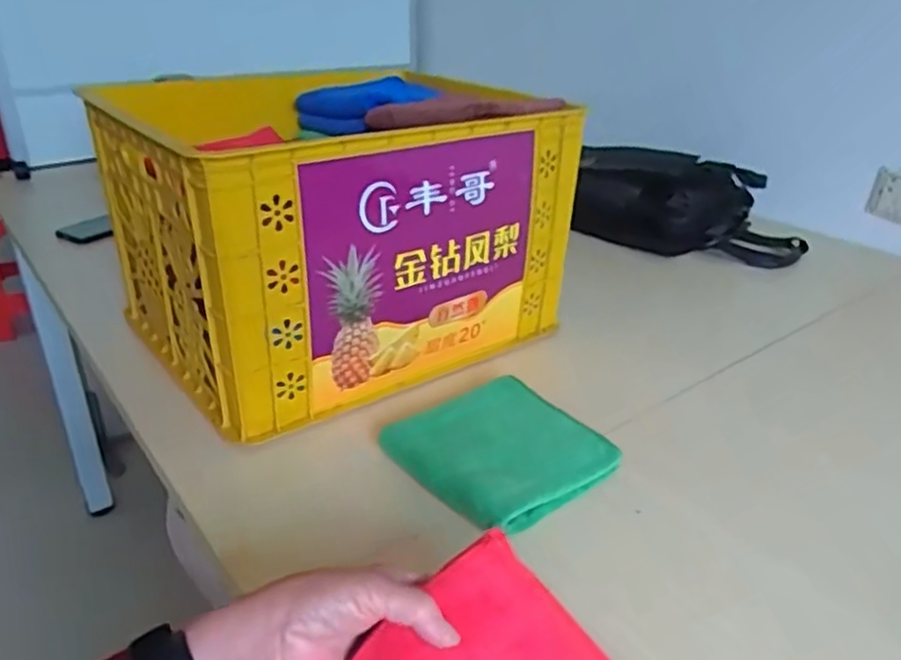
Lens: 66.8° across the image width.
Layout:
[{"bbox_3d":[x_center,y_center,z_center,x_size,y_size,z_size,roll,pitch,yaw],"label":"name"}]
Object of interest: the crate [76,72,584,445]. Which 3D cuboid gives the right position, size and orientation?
[{"bbox_3d":[-0.142,-0.135,0.857,0.460,0.284,0.378,-21,35,-38],"label":"crate"}]

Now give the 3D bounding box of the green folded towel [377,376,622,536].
[{"bbox_3d":[0.047,0.112,0.663,0.175,0.034,0.171,-19,33,-35],"label":"green folded towel"}]

